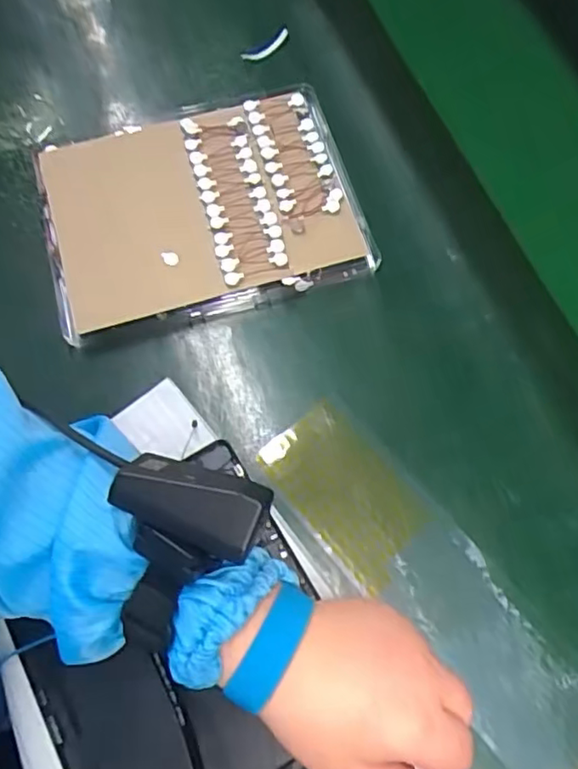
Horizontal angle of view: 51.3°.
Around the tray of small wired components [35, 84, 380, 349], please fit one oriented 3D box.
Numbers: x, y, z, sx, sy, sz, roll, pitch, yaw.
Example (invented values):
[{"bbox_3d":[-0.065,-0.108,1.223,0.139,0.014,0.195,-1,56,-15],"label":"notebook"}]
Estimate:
[{"bbox_3d":[-0.065,-0.127,0.437,0.221,0.030,0.170,-16,69,-5],"label":"tray of small wired components"}]

